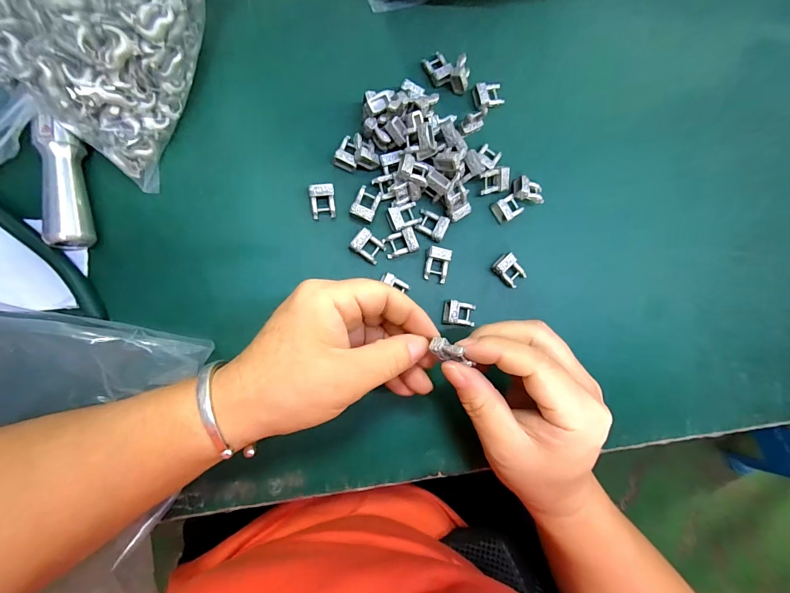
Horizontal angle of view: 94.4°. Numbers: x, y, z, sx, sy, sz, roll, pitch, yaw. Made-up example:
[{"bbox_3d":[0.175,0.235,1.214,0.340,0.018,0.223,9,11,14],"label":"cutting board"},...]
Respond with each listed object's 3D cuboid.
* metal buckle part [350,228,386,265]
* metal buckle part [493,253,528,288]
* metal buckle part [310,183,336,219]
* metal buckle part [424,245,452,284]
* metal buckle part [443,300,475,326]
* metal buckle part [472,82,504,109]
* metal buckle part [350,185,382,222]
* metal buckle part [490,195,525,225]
[{"bbox_3d":[-0.018,-0.035,0.254,0.021,0.010,0.016,35,82,-6],"label":"metal buckle part"},{"bbox_3d":[0.085,-0.019,0.268,0.025,0.010,0.016,44,81,-4],"label":"metal buckle part"},{"bbox_3d":[-0.049,-0.065,0.251,0.016,0.010,0.021,-7,88,-9],"label":"metal buckle part"},{"bbox_3d":[0.030,-0.023,0.260,0.018,0.010,0.023,12,85,-8],"label":"metal buckle part"},{"bbox_3d":[0.047,0.012,0.261,0.023,0.009,0.017,8,85,-9],"label":"metal buckle part"},{"bbox_3d":[0.070,-0.151,0.275,0.023,0.009,0.017,-17,89,-10],"label":"metal buckle part"},{"bbox_3d":[-0.020,-0.064,0.256,0.016,0.010,0.022,25,83,-7],"label":"metal buckle part"},{"bbox_3d":[0.084,-0.065,0.270,0.020,0.008,0.016,-30,92,-10],"label":"metal buckle part"}]

